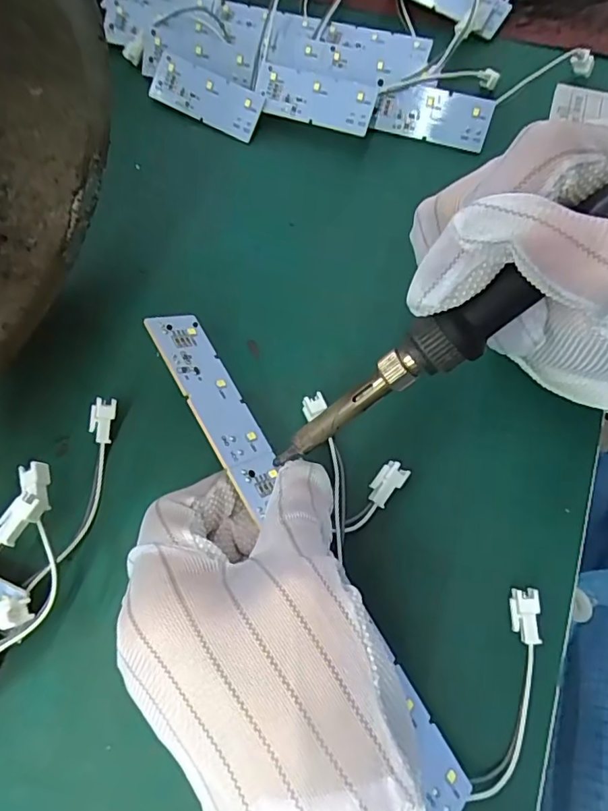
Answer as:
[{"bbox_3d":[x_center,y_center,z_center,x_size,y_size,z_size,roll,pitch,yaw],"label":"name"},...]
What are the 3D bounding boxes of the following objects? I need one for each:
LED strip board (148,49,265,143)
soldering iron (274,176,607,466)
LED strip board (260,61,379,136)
[{"bbox_3d":[-0.053,-0.170,0.294,0.065,0.004,0.026,29,107,7],"label":"LED strip board"},{"bbox_3d":[0.068,-0.036,0.153,0.199,0.018,0.023,-36,68,24],"label":"soldering iron"},{"bbox_3d":[0.006,-0.162,0.282,0.063,0.006,0.026,18,96,14],"label":"LED strip board"}]

